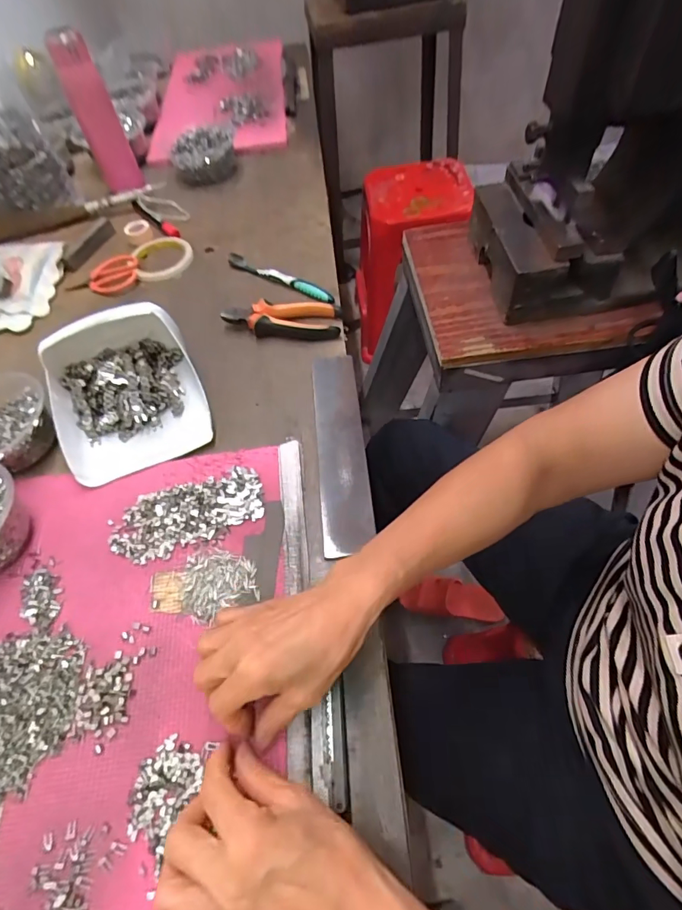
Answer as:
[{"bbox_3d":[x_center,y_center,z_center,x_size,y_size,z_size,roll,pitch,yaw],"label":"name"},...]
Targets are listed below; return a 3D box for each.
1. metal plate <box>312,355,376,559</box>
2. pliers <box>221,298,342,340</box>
[{"bbox_3d":[-0.001,-0.012,0.484,0.049,0.009,0.241,-7,56,2],"label":"metal plate"},{"bbox_3d":[-0.075,-0.172,0.587,0.148,0.025,0.053,2,57,4],"label":"pliers"}]

